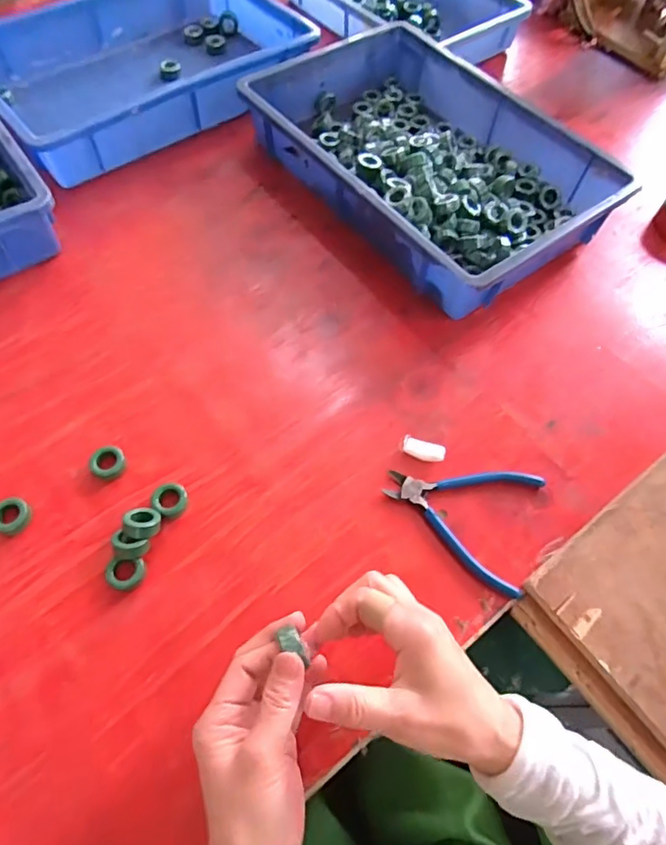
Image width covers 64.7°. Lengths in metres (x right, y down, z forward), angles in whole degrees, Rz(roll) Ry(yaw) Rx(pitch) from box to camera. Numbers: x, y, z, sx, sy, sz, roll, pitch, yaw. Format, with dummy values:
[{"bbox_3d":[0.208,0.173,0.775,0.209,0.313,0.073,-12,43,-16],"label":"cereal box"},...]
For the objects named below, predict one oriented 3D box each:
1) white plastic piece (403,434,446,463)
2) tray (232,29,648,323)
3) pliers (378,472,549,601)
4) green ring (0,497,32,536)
[{"bbox_3d":[0.088,0.027,0.506,0.041,0.008,0.021,16,61,6],"label":"white plastic piece"},{"bbox_3d":[0.116,-0.341,0.679,0.285,0.082,0.432,-35,68,-20],"label":"tray"},{"bbox_3d":[0.117,0.077,0.488,0.140,0.007,0.116,22,62,10],"label":"pliers"},{"bbox_3d":[-0.283,0.082,0.461,0.034,0.010,0.030,29,64,13],"label":"green ring"}]

